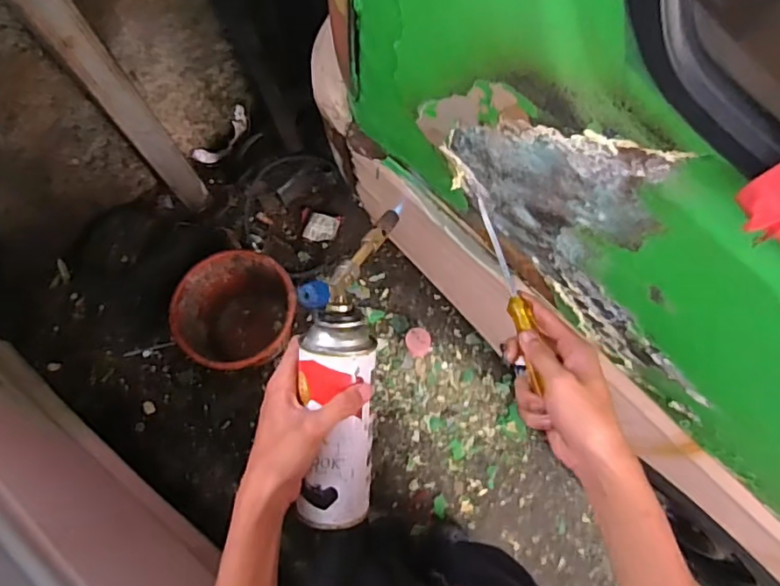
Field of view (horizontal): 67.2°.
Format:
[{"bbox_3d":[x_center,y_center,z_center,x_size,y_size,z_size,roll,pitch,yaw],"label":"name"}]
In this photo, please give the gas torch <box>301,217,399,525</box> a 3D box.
[{"bbox_3d":[-0.038,0.063,0.503,0.068,0.104,0.271,2,91,0],"label":"gas torch"}]

